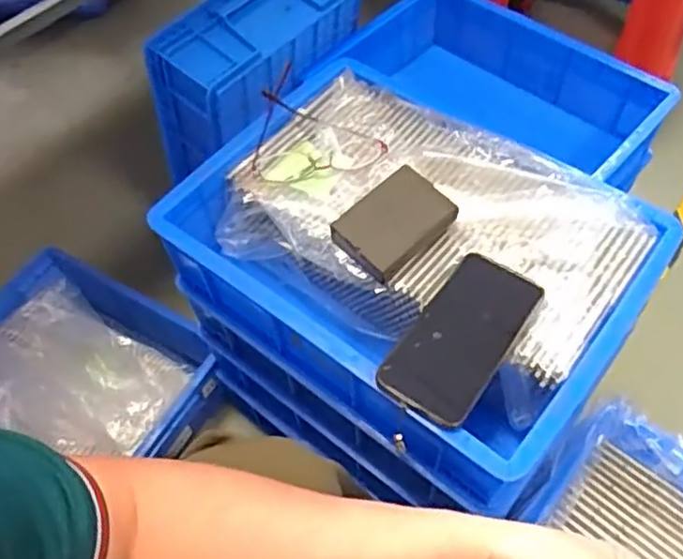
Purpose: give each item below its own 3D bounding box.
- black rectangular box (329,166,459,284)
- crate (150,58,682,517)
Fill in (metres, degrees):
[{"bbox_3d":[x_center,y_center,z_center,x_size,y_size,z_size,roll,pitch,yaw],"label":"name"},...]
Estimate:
[{"bbox_3d":[0.049,-0.052,0.606,0.099,0.027,0.070,-37,62,-20],"label":"black rectangular box"},{"bbox_3d":[0.076,-0.034,0.657,0.415,0.127,0.343,31,63,21],"label":"crate"}]

